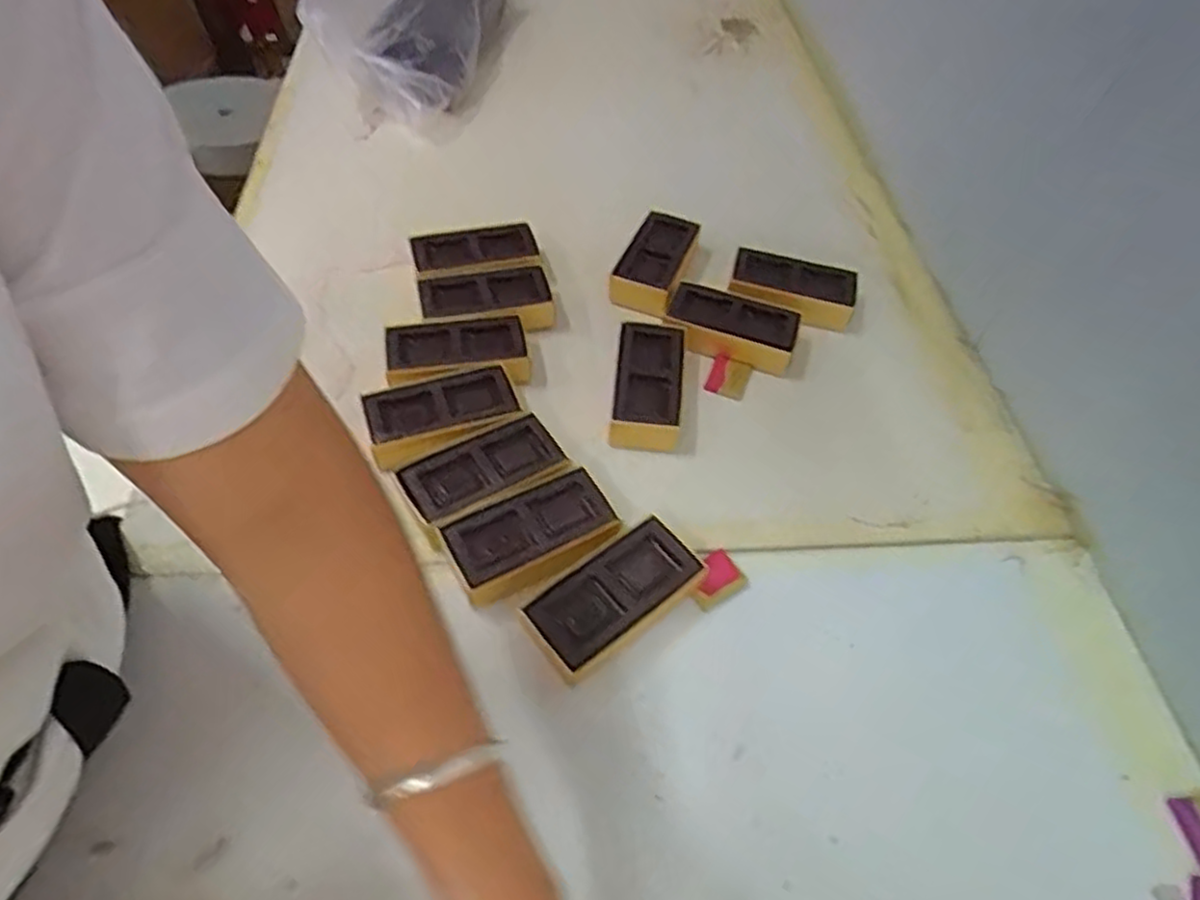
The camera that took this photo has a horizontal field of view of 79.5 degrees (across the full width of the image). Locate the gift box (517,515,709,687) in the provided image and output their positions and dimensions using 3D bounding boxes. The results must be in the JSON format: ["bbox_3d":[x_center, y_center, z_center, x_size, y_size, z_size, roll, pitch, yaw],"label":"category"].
[{"bbox_3d":[0.009,0.099,0.475,0.114,0.033,0.060,-32,60,-24],"label":"gift box"}]

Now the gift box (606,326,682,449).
[{"bbox_3d":[0.039,-0.053,0.590,0.052,0.032,0.117,6,52,2],"label":"gift box"}]

